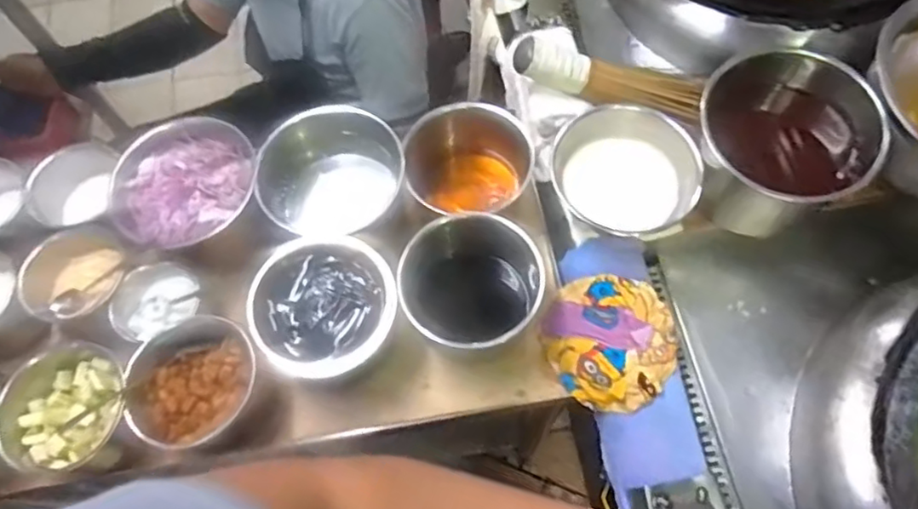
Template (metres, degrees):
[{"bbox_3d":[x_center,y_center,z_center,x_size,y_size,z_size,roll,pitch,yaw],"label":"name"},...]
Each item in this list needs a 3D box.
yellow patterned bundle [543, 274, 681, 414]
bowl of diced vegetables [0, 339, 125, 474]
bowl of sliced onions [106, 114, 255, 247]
[{"bbox_3d":[0.178,0.100,0.718,0.146,0.047,0.152,-1,66,2],"label":"yellow patterned bundle"},{"bbox_3d":[-0.430,0.172,0.671,0.129,0.056,0.127,-1,66,2],"label":"bowl of diced vegetables"},{"bbox_3d":[-0.339,-0.081,0.765,0.175,0.070,0.181,-1,66,2],"label":"bowl of sliced onions"}]

